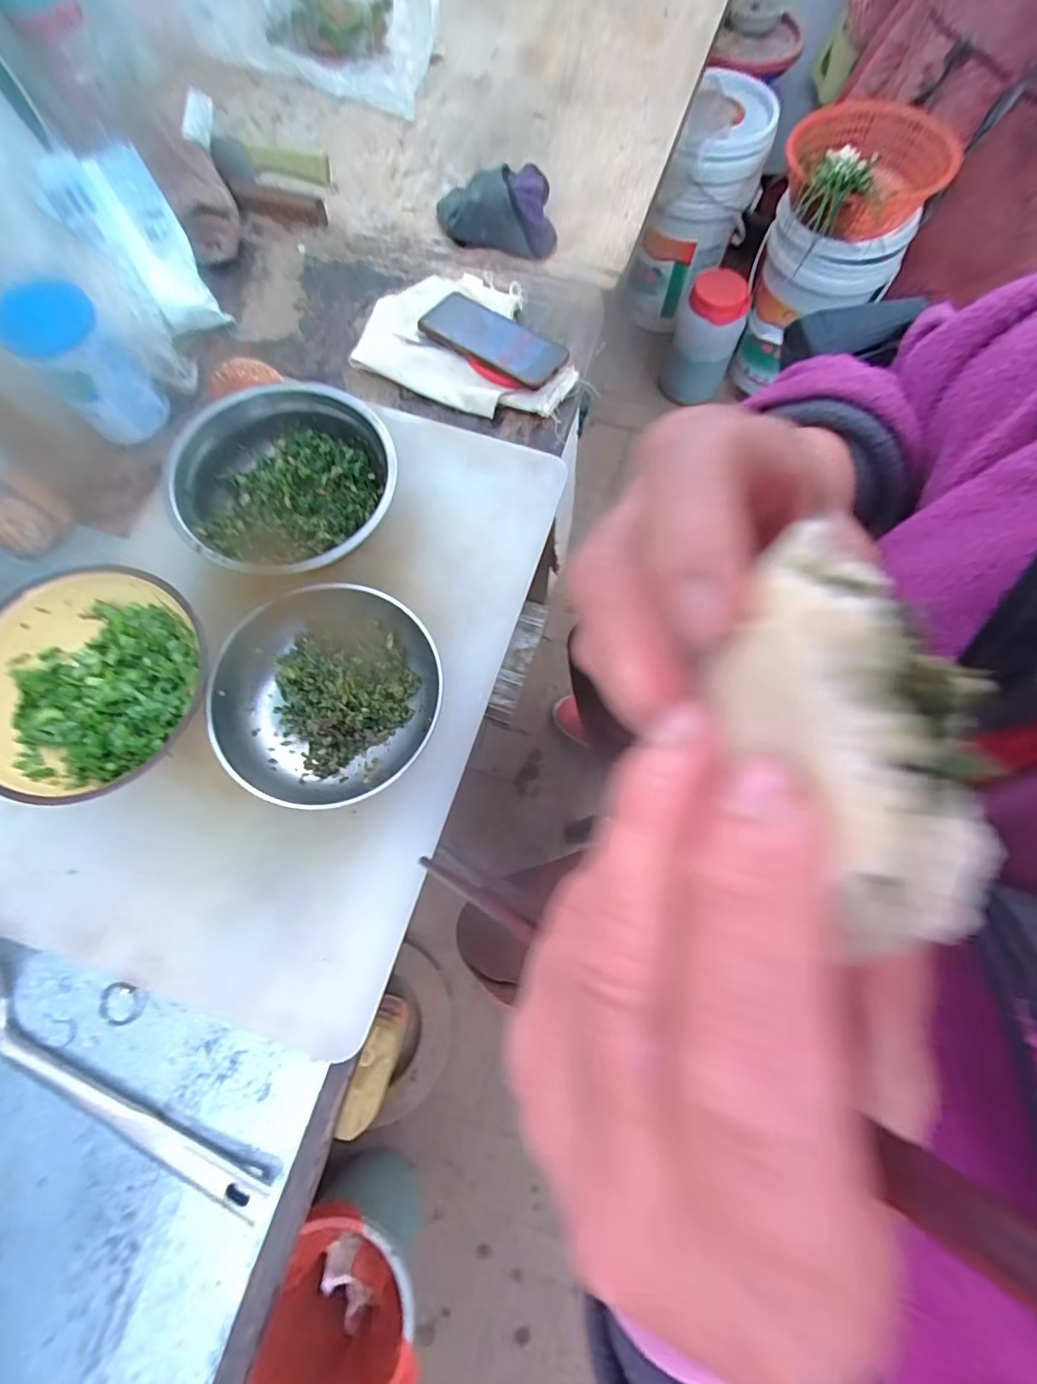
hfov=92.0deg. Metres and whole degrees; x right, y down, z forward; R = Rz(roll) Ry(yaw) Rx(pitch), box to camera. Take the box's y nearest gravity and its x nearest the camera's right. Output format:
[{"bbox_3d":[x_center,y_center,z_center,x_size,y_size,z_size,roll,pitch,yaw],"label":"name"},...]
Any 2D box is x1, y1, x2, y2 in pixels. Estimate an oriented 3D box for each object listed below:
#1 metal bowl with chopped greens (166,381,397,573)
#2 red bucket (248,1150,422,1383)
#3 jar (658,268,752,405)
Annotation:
[{"bbox_3d":[-0.217,-0.193,0.493,0.208,0.083,0.185,-31,77,-10],"label":"metal bowl with chopped greens"},{"bbox_3d":[-0.240,0.881,0.777,0.204,0.237,0.224,0,72,0],"label":"red bucket"},{"bbox_3d":[0.504,-0.944,1.370,0.163,0.303,0.157,0,72,0],"label":"jar"}]

